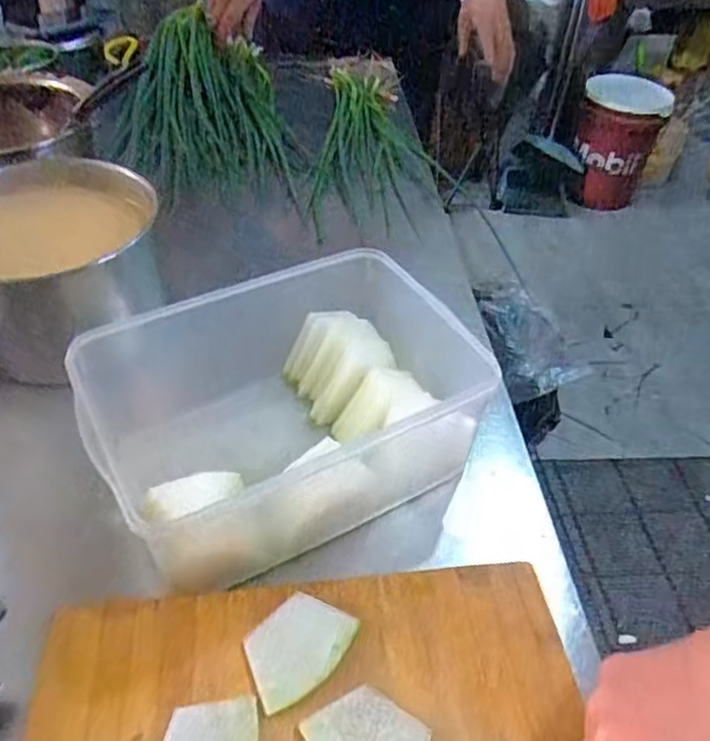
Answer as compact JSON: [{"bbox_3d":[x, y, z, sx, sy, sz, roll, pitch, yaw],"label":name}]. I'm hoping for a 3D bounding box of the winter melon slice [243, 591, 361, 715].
[{"bbox_3d":[-0.035,0.164,0.402,0.050,0.004,0.068,35,51,28],"label":"winter melon slice"}]

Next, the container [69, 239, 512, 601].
[{"bbox_3d":[-0.064,0.040,0.506,0.249,0.102,0.189,-20,49,-24],"label":"container"}]

